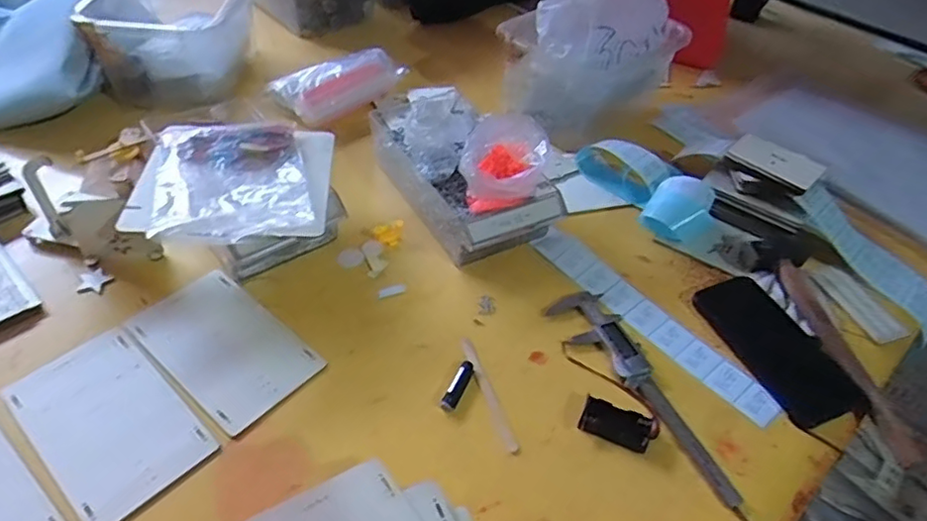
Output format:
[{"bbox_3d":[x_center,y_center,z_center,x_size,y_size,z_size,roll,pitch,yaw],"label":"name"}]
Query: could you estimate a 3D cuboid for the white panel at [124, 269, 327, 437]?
[{"bbox_3d":[-0.215,0.075,0.545,0.165,0.004,0.099,33,51,25],"label":"white panel"}]

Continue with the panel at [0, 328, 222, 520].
[{"bbox_3d":[-0.286,0.127,0.487,0.167,0.004,0.099,35,51,26],"label":"panel"}]

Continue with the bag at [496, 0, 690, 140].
[{"bbox_3d":[0.169,-0.304,0.792,0.231,0.235,0.155,-31,55,-31],"label":"bag"}]

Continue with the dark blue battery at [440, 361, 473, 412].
[{"bbox_3d":[-0.004,0.107,0.525,0.014,0.014,0.051,20,46,15],"label":"dark blue battery"}]

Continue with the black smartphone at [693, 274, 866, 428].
[{"bbox_3d":[0.301,0.079,0.588,0.085,0.006,0.164,-14,48,-19],"label":"black smartphone"}]

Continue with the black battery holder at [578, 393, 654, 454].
[{"bbox_3d":[0.130,0.138,0.515,0.057,0.009,0.034,20,46,14],"label":"black battery holder"}]

